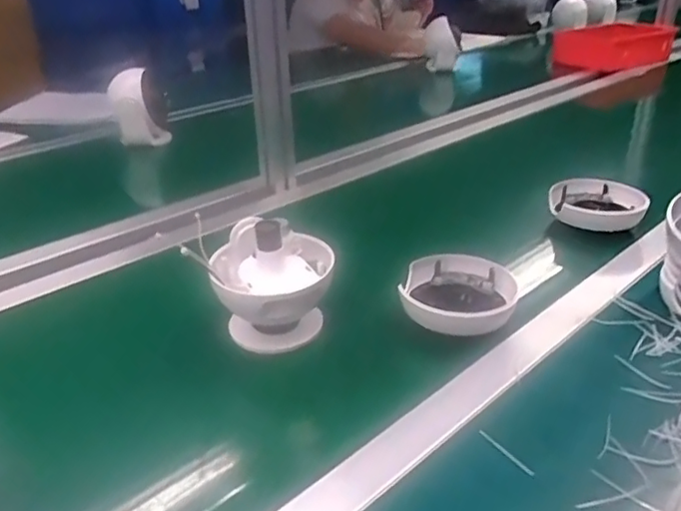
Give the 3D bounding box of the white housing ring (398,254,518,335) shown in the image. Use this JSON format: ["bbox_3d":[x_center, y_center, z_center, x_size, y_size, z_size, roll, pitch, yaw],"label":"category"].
[{"bbox_3d":[0.121,0.046,0.623,0.109,0.048,0.115,0,28,0],"label":"white housing ring"}]

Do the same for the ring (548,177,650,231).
[{"bbox_3d":[0.341,-0.070,0.807,0.113,0.033,0.117,6,28,11],"label":"ring"}]

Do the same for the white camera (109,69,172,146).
[{"bbox_3d":[-0.377,-0.277,1.139,0.099,0.130,0.068,-12,30,-20],"label":"white camera"}]

